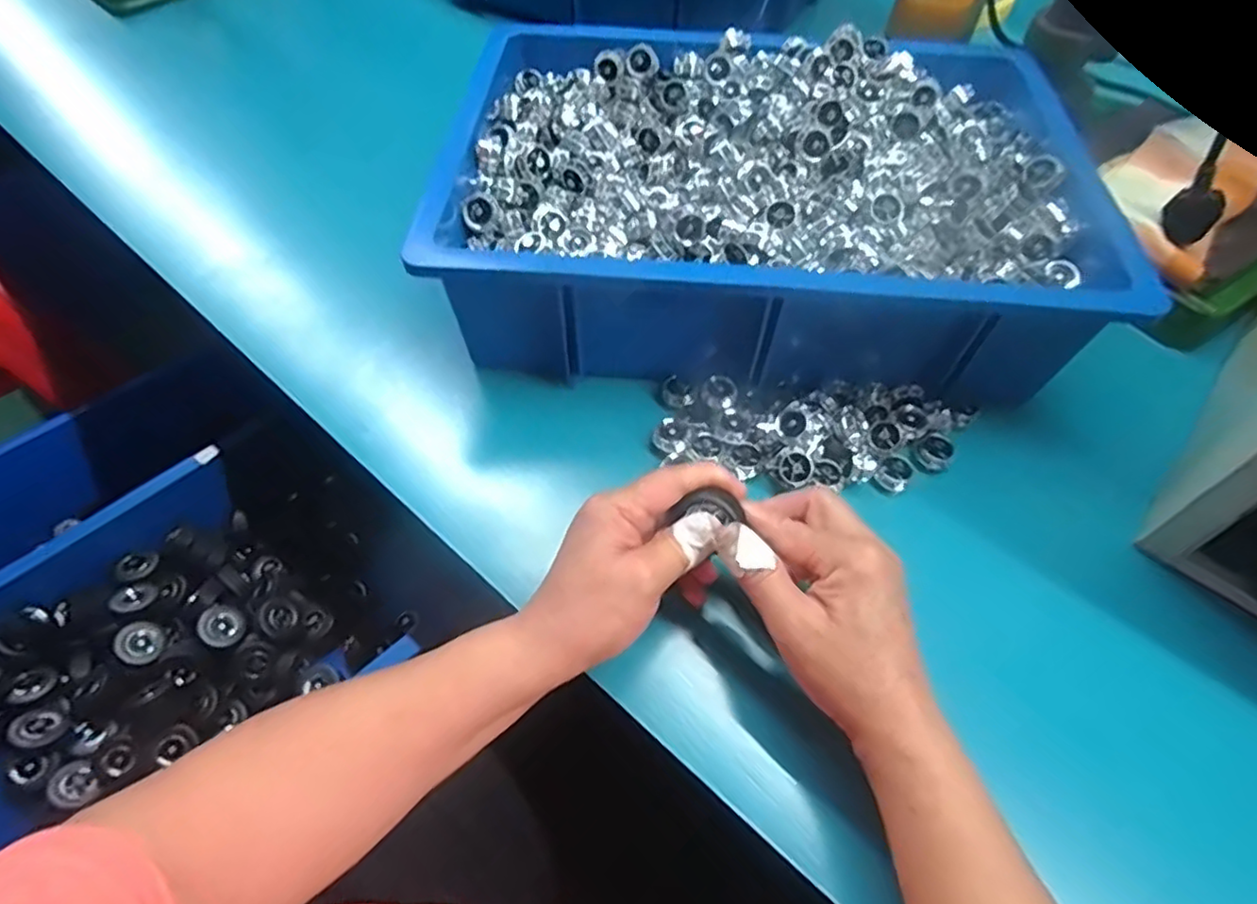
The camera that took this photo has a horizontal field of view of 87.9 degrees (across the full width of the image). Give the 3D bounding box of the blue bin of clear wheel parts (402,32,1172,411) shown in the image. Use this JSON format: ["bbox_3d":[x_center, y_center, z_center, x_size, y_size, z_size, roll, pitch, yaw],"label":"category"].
[{"bbox_3d":[0.105,-0.198,0.493,0.439,0.102,0.307,2,57,1],"label":"blue bin of clear wheel parts"}]

